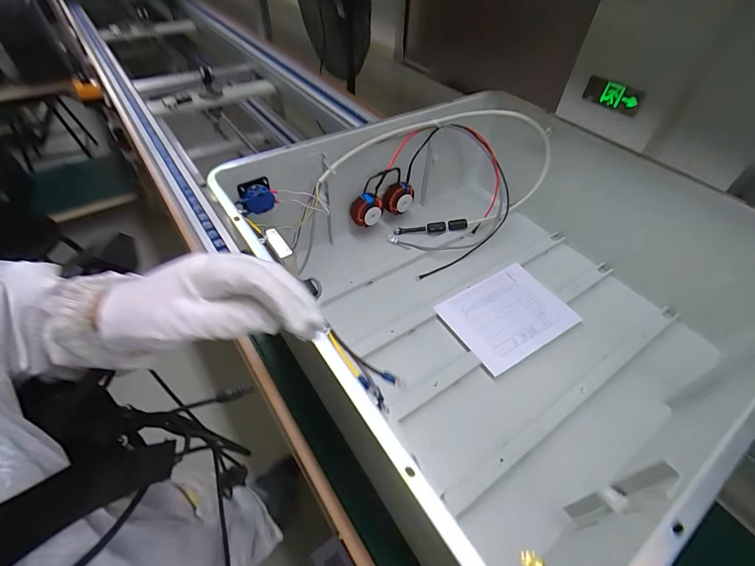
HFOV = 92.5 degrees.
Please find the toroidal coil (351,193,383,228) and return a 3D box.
[{"bbox_3d":[-0.020,-0.148,0.737,0.064,0.061,0.034,-21,51,-21],"label":"toroidal coil"}]

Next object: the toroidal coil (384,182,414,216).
[{"bbox_3d":[0.044,-0.178,0.770,0.063,0.061,0.034,-27,53,-25],"label":"toroidal coil"}]

